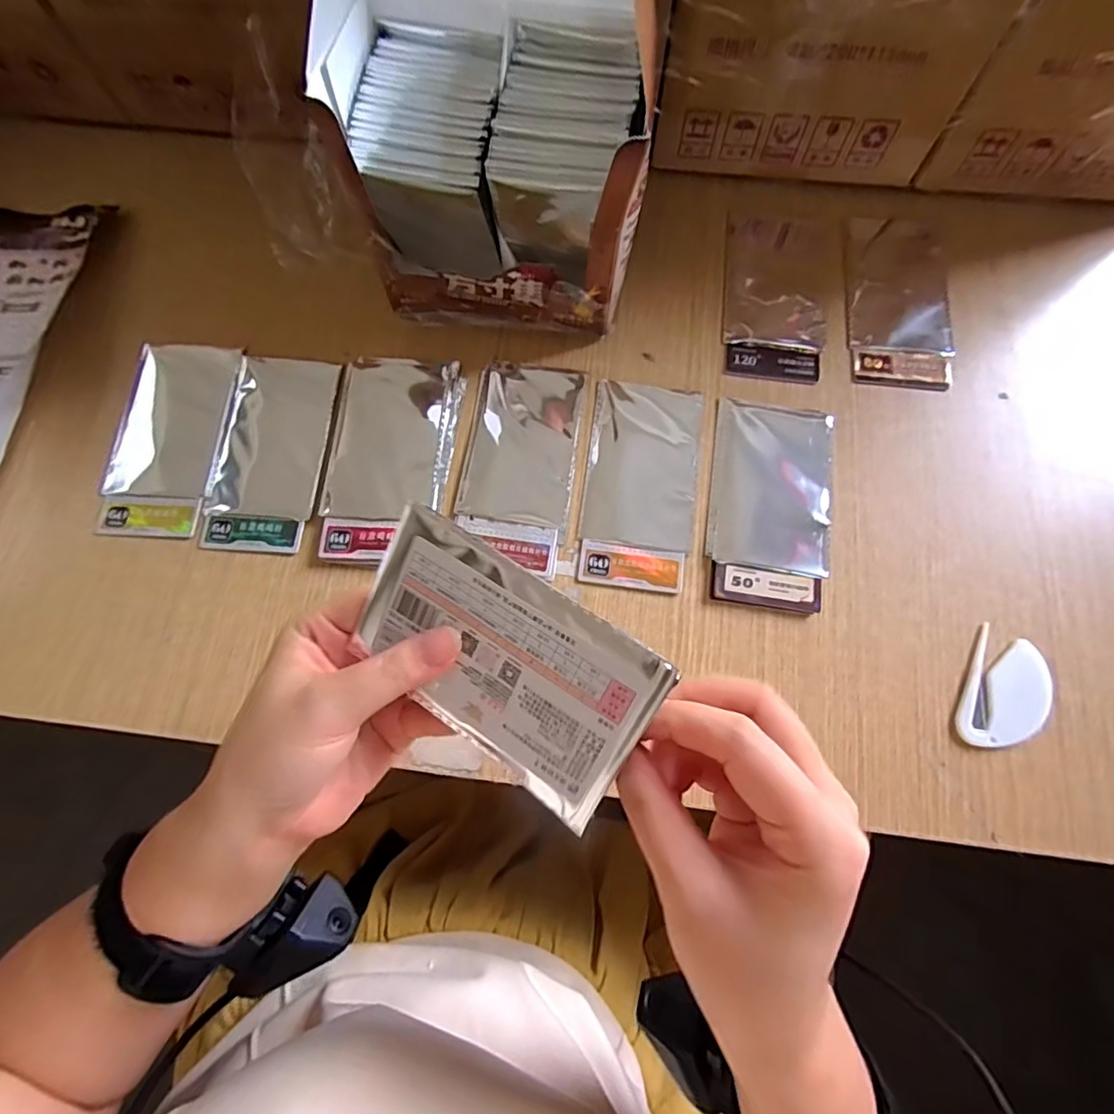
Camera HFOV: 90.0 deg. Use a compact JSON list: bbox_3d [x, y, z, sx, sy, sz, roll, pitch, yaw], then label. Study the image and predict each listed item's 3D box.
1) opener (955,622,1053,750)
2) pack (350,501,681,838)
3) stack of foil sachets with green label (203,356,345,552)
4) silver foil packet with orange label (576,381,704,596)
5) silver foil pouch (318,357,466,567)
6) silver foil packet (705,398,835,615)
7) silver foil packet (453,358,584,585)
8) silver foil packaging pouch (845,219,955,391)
[{"bbox_3d":[0.266,0.081,0.329,0.044,0.007,0.070,27,76,9],"label":"opener"},{"bbox_3d":[-0.024,0.038,0.209,0.118,0.004,0.069,33,106,15],"label":"pack"},{"bbox_3d":[-0.199,-0.071,0.379,0.081,0.008,0.136,4,73,2],"label":"stack of foil sachets with green label"},{"bbox_3d":[0.057,-0.050,0.373,0.072,0.004,0.145,7,74,3],"label":"silver foil packet with orange label"},{"bbox_3d":[-0.112,-0.068,0.375,0.081,0.008,0.150,4,73,2],"label":"silver foil pouch"},{"bbox_3d":[0.141,-0.038,0.365,0.077,0.007,0.143,9,74,3],"label":"silver foil packet"},{"bbox_3d":[-0.025,-0.066,0.375,0.072,0.005,0.149,8,74,3],"label":"silver foil packet"},{"bbox_3d":[0.253,-0.195,0.419,0.070,0.011,0.162,6,72,5],"label":"silver foil packaging pouch"}]

